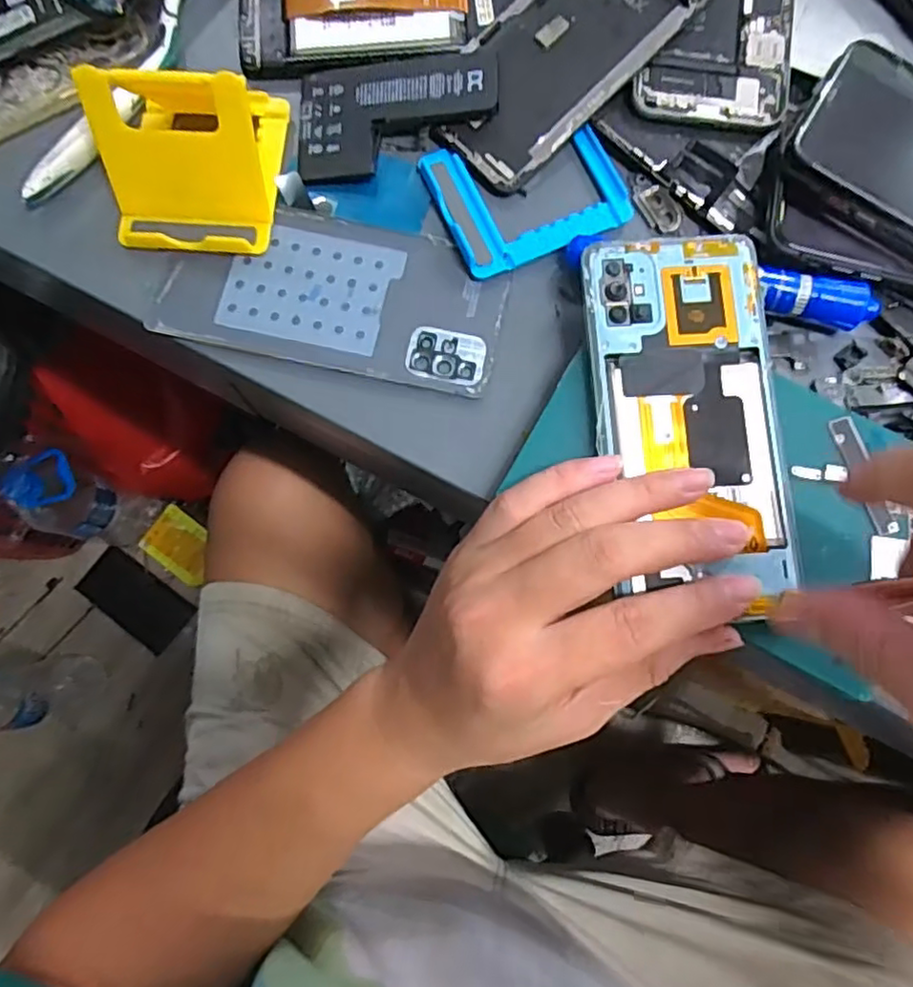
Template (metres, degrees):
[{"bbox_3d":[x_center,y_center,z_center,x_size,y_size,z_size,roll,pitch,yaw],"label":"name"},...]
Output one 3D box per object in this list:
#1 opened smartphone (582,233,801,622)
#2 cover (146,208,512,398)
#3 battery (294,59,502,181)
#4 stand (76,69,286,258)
[{"bbox_3d":[0.095,-0.035,0.263,0.073,0.008,0.146,-4,83,1],"label":"opened smartphone"},{"bbox_3d":[-0.055,-0.092,0.294,0.150,0.005,0.072,12,78,2],"label":"cover"},{"bbox_3d":[-0.028,-0.177,0.303,0.093,0.007,0.054,-1,78,-1],"label":"battery"},{"bbox_3d":[-0.118,-0.152,0.279,0.070,0.047,0.081,5,82,0],"label":"stand"}]

